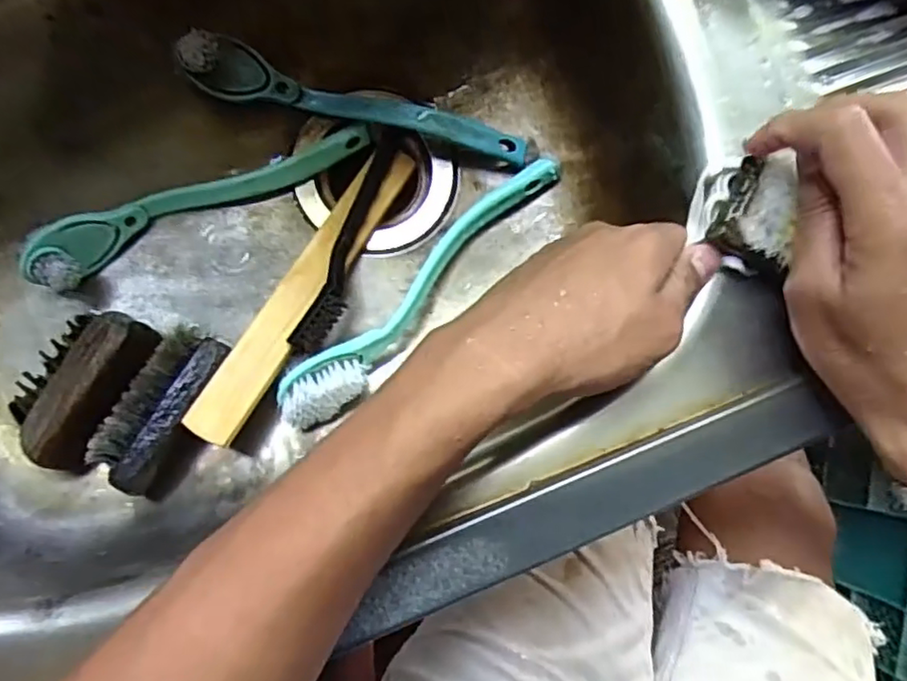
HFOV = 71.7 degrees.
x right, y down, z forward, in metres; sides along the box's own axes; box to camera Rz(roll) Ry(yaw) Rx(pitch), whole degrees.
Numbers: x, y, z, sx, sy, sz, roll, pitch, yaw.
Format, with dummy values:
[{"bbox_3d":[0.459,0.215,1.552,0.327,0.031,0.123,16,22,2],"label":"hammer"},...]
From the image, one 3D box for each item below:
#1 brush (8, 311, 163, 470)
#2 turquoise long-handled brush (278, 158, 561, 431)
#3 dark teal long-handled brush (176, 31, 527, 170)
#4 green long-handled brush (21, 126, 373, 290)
[{"bbox_3d":[-0.226,0.024,0.374,0.057,0.034,0.094,30,83,-6],"label":"brush"},{"bbox_3d":[-0.019,-0.033,0.411,0.233,0.035,0.037,-44,94,-8],"label":"turquoise long-handled brush"},{"bbox_3d":[-0.061,-0.154,0.408,0.221,0.028,0.031,12,86,-8],"label":"dark teal long-handled brush"},{"bbox_3d":[-0.155,-0.092,0.399,0.219,0.032,0.035,-27,92,-9],"label":"green long-handled brush"}]

